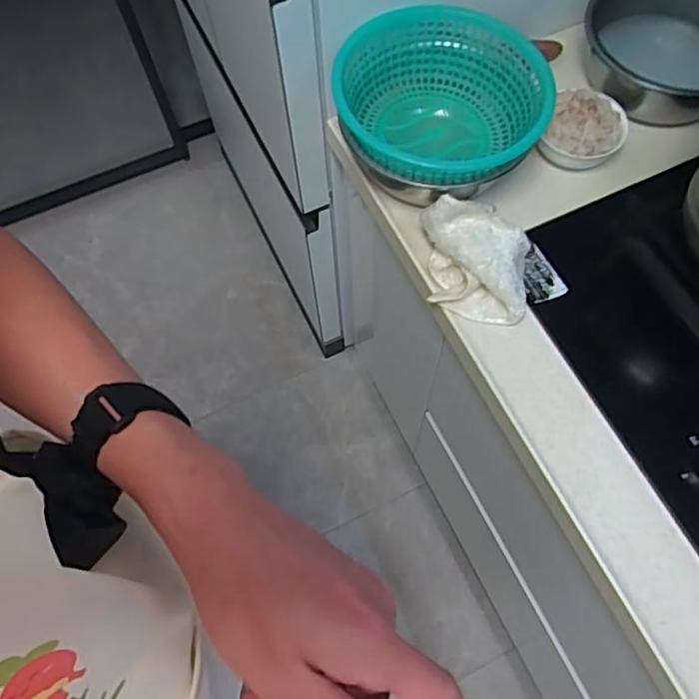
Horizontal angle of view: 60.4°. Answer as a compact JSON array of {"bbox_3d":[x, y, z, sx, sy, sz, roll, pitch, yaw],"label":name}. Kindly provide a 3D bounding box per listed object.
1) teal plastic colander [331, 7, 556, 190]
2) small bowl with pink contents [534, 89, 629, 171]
[{"bbox_3d":[0.114,-0.297,0.753,0.256,0.102,0.248,1,66,2],"label":"teal plastic colander"},{"bbox_3d":[0.309,-0.280,0.795,0.099,0.066,0.106,-1,66,2],"label":"small bowl with pink contents"}]

